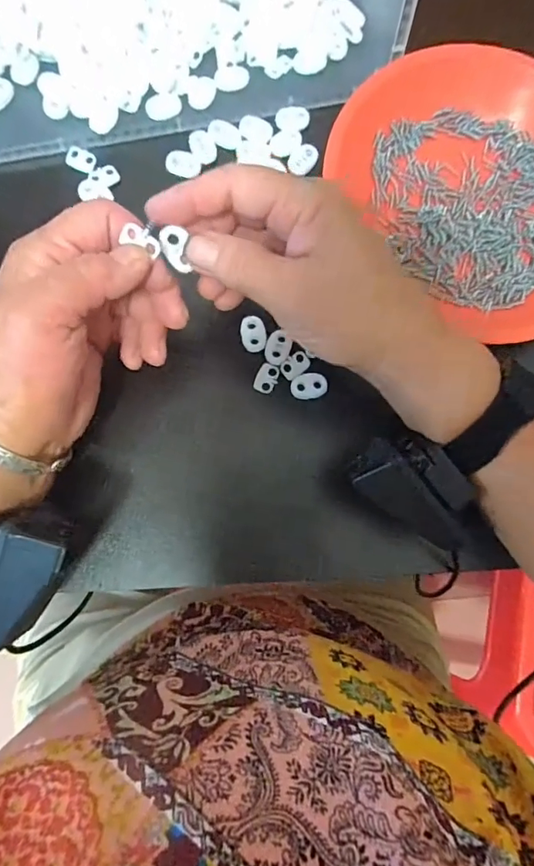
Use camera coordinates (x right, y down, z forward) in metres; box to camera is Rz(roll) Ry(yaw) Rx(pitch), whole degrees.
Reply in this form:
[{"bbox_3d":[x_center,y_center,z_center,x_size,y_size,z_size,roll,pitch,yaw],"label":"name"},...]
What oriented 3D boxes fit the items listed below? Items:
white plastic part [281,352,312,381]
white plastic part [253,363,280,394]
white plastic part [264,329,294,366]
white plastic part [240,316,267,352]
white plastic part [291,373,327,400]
[{"bbox_3d":[0.018,-0.042,0.306,0.019,0.004,0.012,-39,87,-7],"label":"white plastic part"},{"bbox_3d":[0.000,-0.034,0.305,0.013,0.004,0.018,22,82,-1],"label":"white plastic part"},{"bbox_3d":[0.007,-0.053,0.304,0.015,0.005,0.021,21,82,-1],"label":"white plastic part"},{"bbox_3d":[-0.008,-0.062,0.305,0.015,0.007,0.021,-13,84,-5],"label":"white plastic part"},{"bbox_3d":[0.026,-0.029,0.304,0.022,0.006,0.015,-3,83,-4],"label":"white plastic part"}]

